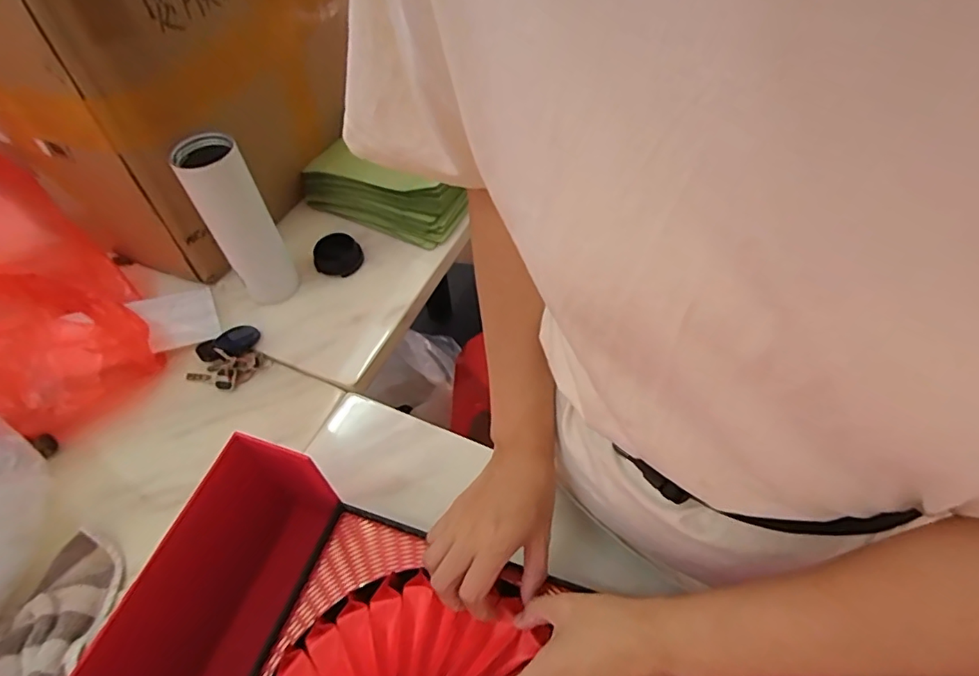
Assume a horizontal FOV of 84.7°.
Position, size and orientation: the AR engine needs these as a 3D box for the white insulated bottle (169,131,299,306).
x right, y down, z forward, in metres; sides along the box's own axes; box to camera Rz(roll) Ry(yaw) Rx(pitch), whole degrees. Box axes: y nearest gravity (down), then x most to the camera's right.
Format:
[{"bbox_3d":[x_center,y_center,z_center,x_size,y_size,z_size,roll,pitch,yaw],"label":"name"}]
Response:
[{"bbox_3d":[-0.294,-0.131,0.645,0.073,0.206,0.059,-37,60,-23],"label":"white insulated bottle"}]

